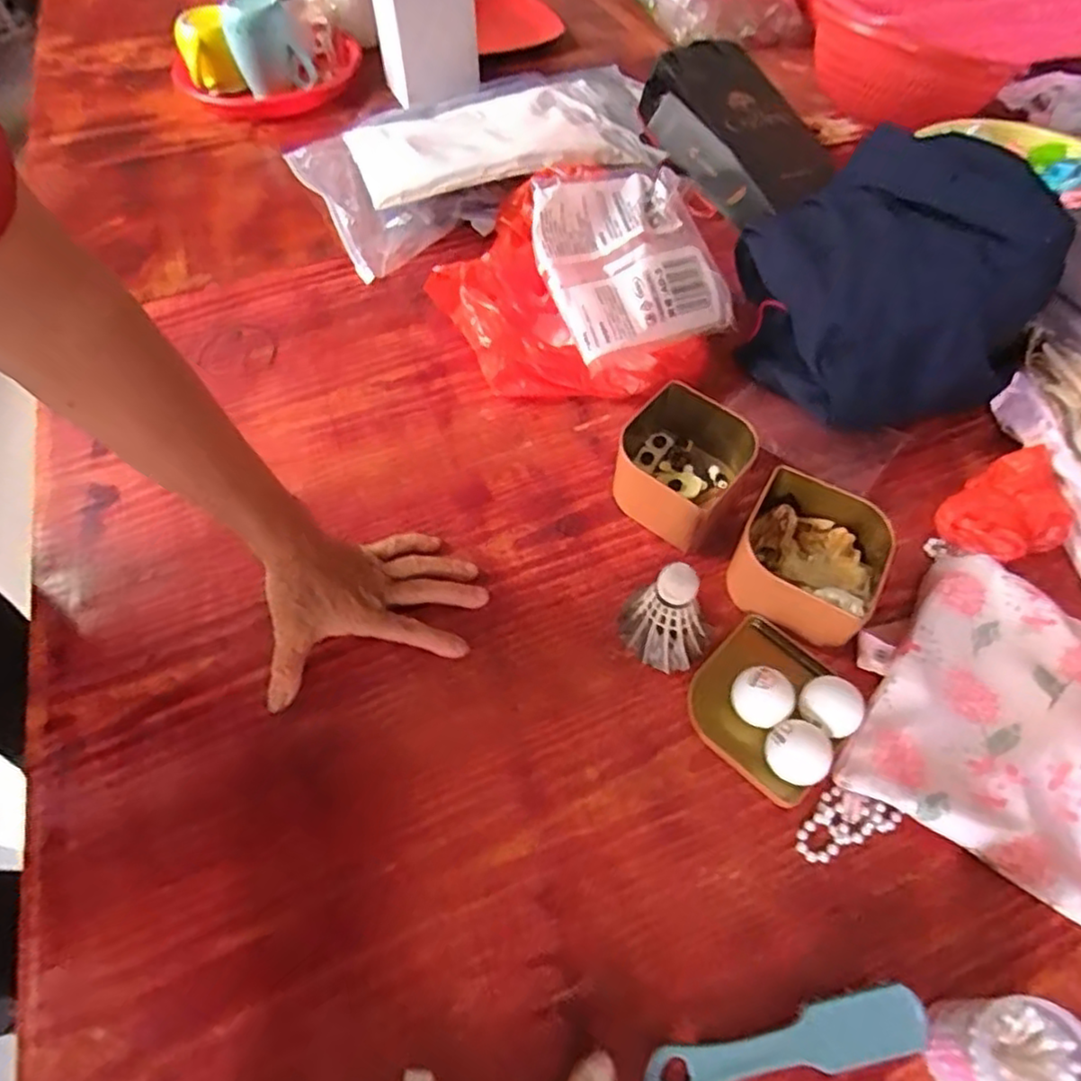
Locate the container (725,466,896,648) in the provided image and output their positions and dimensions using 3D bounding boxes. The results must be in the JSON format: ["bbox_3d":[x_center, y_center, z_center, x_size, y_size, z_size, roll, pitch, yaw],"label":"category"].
[{"bbox_3d":[0.197,0.014,0.507,0.104,0.060,0.105,26,61,17],"label":"container"}]

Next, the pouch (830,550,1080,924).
[{"bbox_3d":[0.307,0.111,0.455,0.166,0.042,0.205,26,61,17],"label":"pouch"}]

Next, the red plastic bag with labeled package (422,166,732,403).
[{"bbox_3d":[0.031,-0.256,0.646,0.263,0.125,0.244,-6,57,-3],"label":"red plastic bag with labeled package"}]

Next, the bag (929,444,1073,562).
[{"bbox_3d":[0.366,-0.022,0.543,0.112,0.037,0.082,-22,59,-13],"label":"bag"}]

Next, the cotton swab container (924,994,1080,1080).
[{"bbox_3d":[0.234,0.262,0.343,0.057,0.067,0.053,0,56,0],"label":"cotton swab container"}]

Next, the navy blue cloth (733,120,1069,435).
[{"bbox_3d":[0.294,-0.232,0.604,0.214,0.154,0.238,9,57,6],"label":"navy blue cloth"}]

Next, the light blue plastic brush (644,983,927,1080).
[{"bbox_3d":[0.131,0.271,0.364,0.147,0.025,0.030,-10,57,-6],"label":"light blue plastic brush"}]

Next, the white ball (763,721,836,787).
[{"bbox_3d":[0.166,0.138,0.441,0.034,0.035,0.038,-37,63,-21],"label":"white ball"}]

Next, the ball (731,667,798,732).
[{"bbox_3d":[0.148,0.109,0.460,0.035,0.040,0.038,0,56,0],"label":"ball"}]

